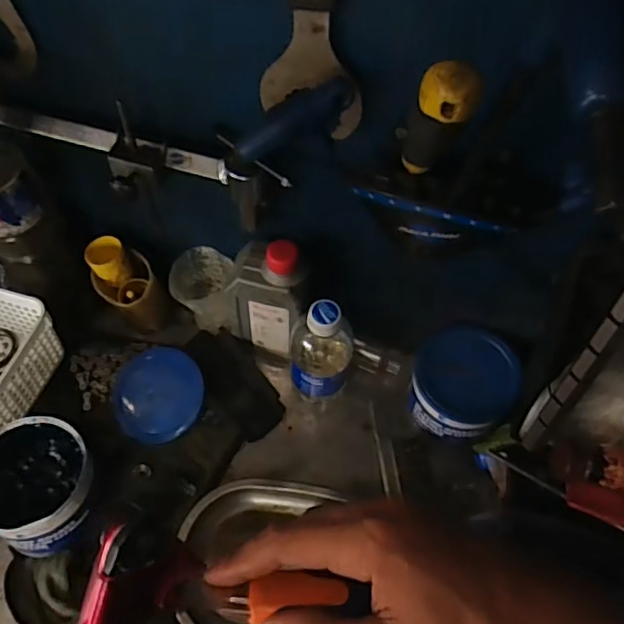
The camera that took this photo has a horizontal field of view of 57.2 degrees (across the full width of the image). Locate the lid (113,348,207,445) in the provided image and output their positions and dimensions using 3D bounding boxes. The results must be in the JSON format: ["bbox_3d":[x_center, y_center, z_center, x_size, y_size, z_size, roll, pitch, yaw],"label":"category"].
[{"bbox_3d":[-0.166,0.089,0.619,0.101,0.024,0.097,0,91,6],"label":"lid"}]

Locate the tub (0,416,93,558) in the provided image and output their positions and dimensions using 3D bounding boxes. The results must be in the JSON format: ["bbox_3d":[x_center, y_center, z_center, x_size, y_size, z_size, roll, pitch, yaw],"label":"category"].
[{"bbox_3d":[-0.252,0.166,0.537,0.109,0.088,0.106,13,58,7],"label":"tub"}]

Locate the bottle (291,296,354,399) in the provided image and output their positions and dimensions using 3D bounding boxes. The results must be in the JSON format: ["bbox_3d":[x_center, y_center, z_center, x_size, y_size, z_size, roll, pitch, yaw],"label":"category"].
[{"bbox_3d":[0.010,0.042,0.590,0.059,0.169,0.061,1,58,-1],"label":"bottle"}]

